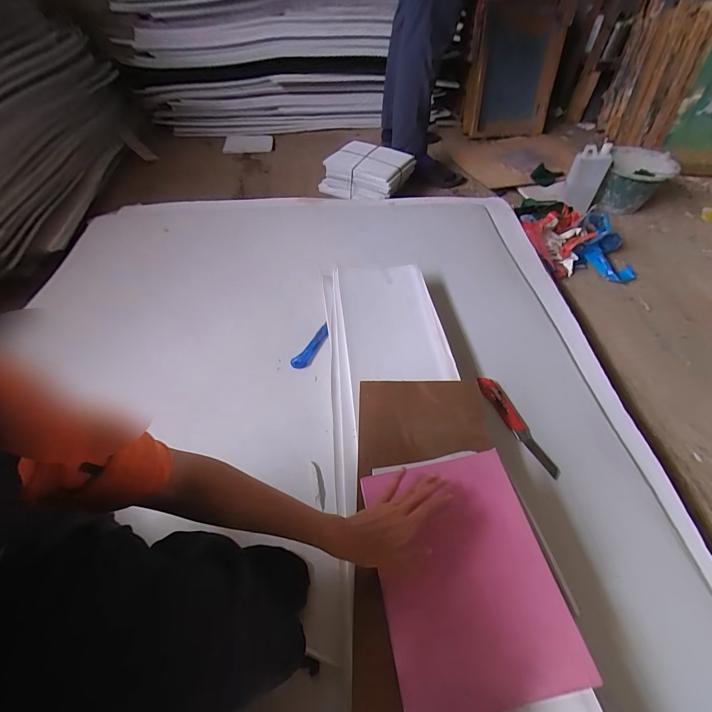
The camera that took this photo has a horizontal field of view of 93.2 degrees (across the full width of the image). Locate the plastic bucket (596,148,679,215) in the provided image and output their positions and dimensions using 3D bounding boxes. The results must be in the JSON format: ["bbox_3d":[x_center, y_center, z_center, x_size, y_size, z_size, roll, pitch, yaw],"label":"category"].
[{"bbox_3d":[1.020,-0.634,1.233,0.215,0.152,0.262,24,56,20],"label":"plastic bucket"}]

